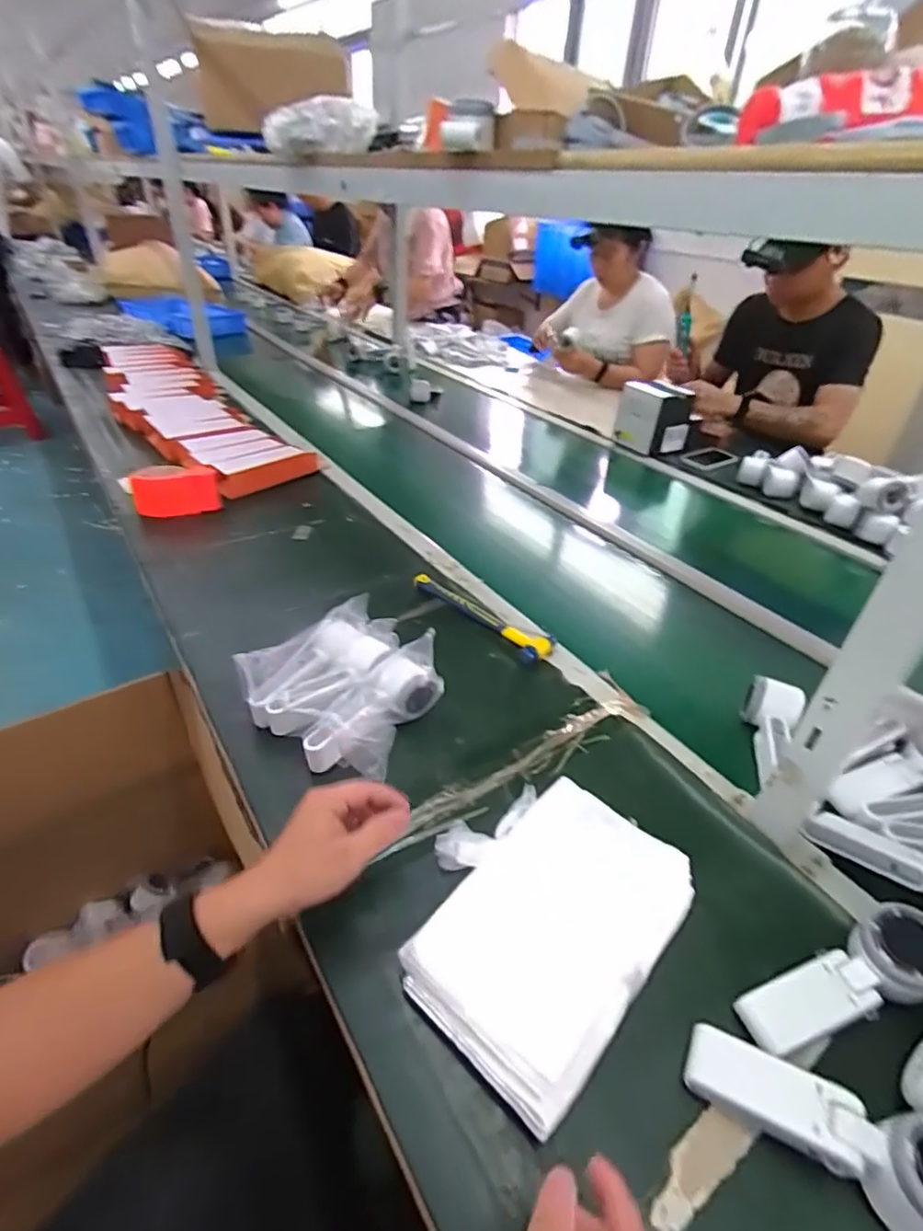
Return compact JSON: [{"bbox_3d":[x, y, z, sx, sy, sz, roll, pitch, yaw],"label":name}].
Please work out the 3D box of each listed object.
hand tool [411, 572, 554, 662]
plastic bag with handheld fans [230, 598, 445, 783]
[{"bbox_3d":[0.027,-0.006,0.837,0.052,0.023,0.245,-28,47,-35],"label":"hand tool"},{"bbox_3d":[-0.124,0.086,0.655,0.190,0.084,0.180,30,44,31],"label":"plastic bag with handheld fans"}]

